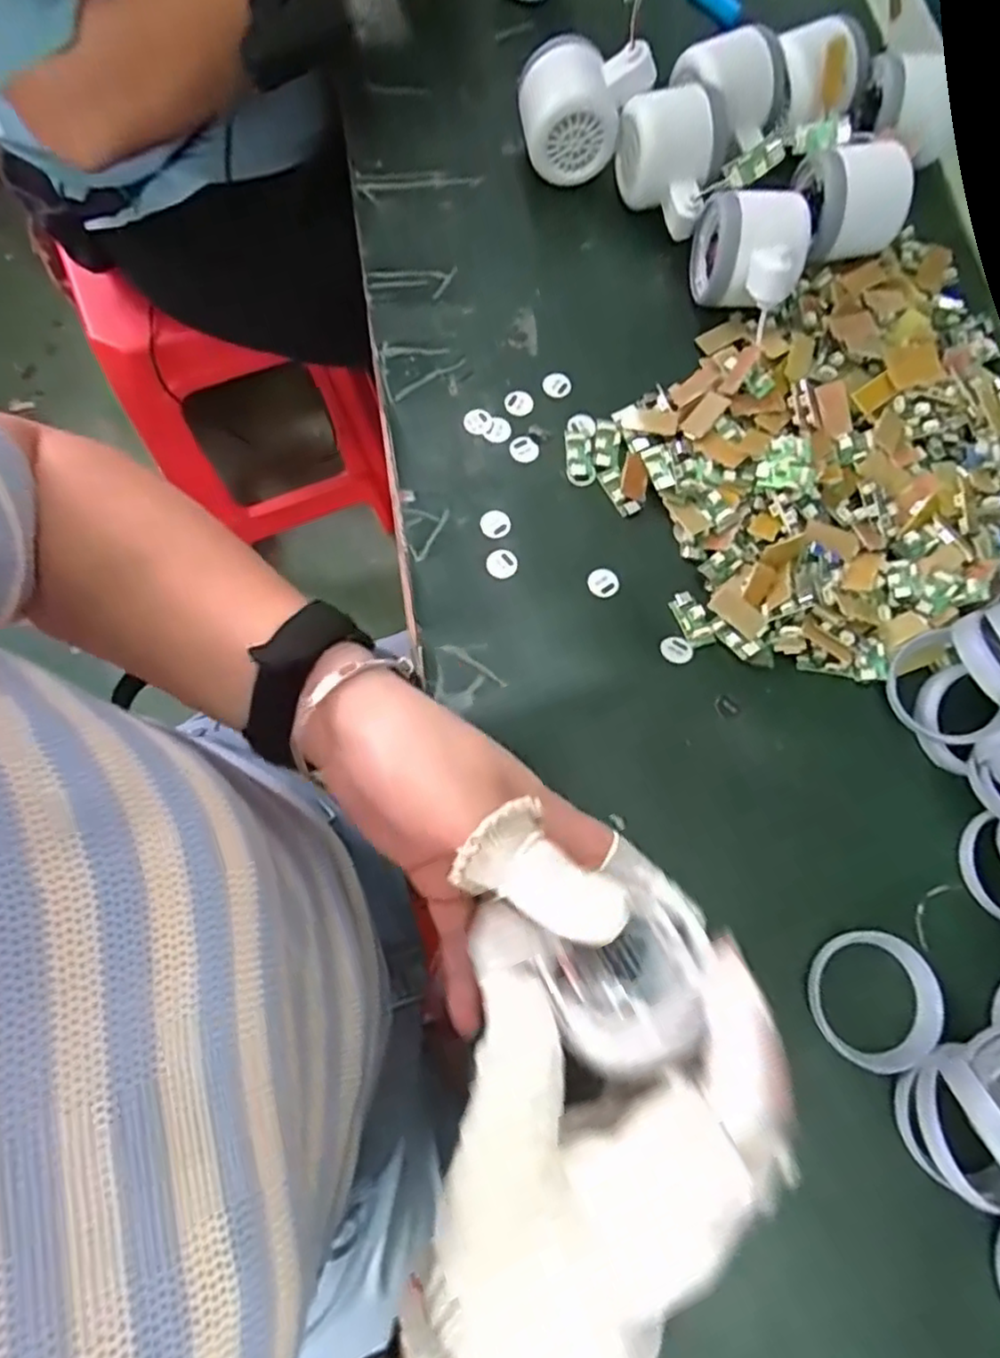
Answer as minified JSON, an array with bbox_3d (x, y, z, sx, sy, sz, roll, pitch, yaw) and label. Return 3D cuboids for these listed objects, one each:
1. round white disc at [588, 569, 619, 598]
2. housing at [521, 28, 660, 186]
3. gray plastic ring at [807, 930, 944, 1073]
[{"bbox_3d":[0.059,-0.054,0.382,0.017,0.004,0.017,0,75,0],"label":"round white disc"},{"bbox_3d":[0.058,-0.388,0.459,0.084,0.071,0.058,-4,75,-1],"label":"housing"},{"bbox_3d":[0.178,0.153,0.323,0.054,0.021,0.059,0,75,0],"label":"gray plastic ring"}]

